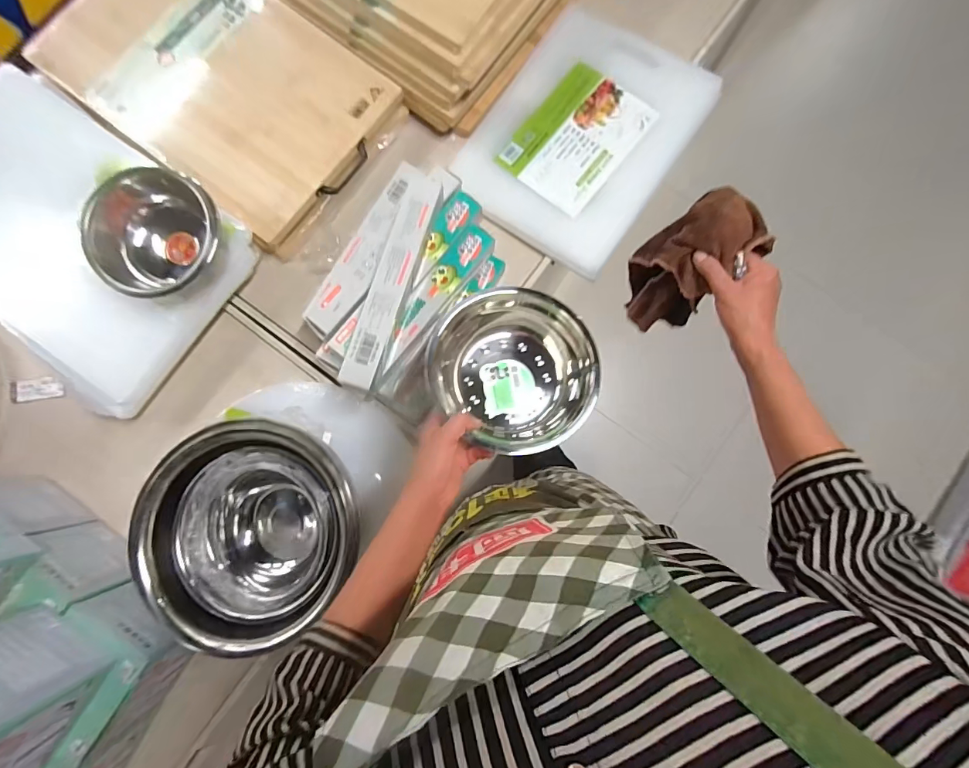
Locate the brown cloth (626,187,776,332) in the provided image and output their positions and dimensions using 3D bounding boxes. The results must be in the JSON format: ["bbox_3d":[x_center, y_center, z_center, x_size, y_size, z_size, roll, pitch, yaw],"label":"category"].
[{"bbox_3d":[0.239,-0.141,0.540,0.094,0.182,0.107,41,65,5],"label":"brown cloth"}]

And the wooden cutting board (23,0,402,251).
[{"bbox_3d":[-0.463,-0.536,0.775,0.562,0.048,0.365,38,84,1],"label":"wooden cutting board"}]

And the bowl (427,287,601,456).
[{"bbox_3d":[0.032,-0.016,0.523,0.186,0.080,0.188,0,83,1],"label":"bowl"}]

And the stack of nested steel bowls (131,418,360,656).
[{"bbox_3d":[-0.323,0.195,0.615,0.271,0.114,0.253,22,84,3],"label":"stack of nested steel bowls"}]

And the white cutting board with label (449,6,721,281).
[{"bbox_3d":[0.179,-0.452,0.797,0.333,0.031,0.426,35,87,9],"label":"white cutting board with label"}]

